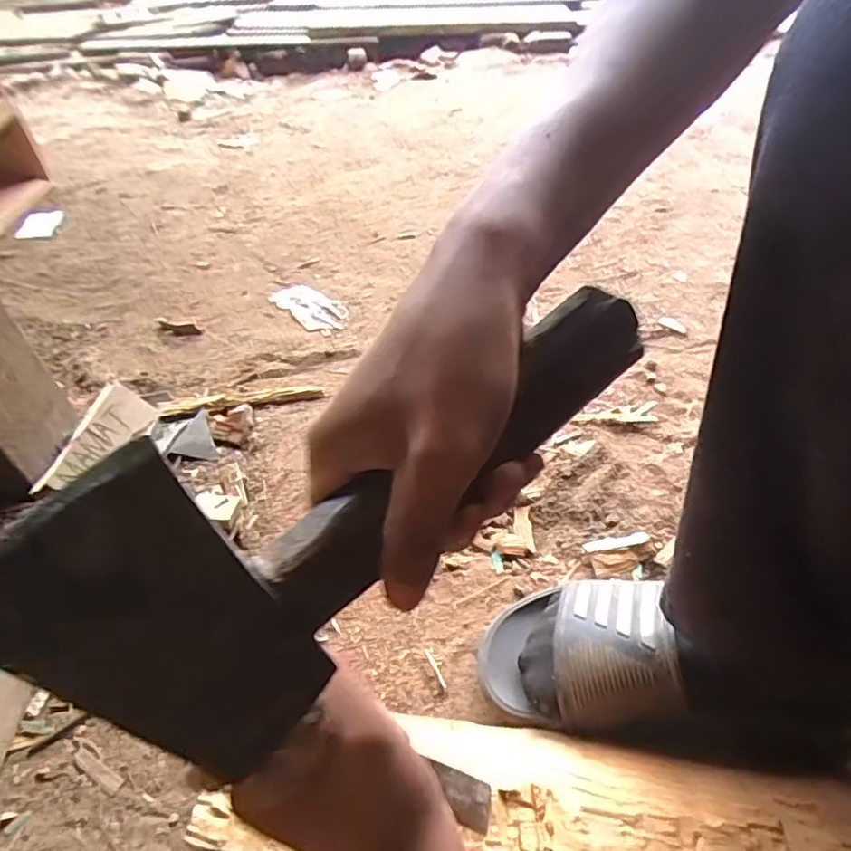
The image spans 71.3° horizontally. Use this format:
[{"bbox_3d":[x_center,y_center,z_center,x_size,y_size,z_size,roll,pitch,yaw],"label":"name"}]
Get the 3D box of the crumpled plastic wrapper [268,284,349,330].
[{"bbox_3d":[-0.157,-0.167,0.822,0.070,0.005,0.126,-35,53,-26],"label":"crumpled plastic wrapper"}]

